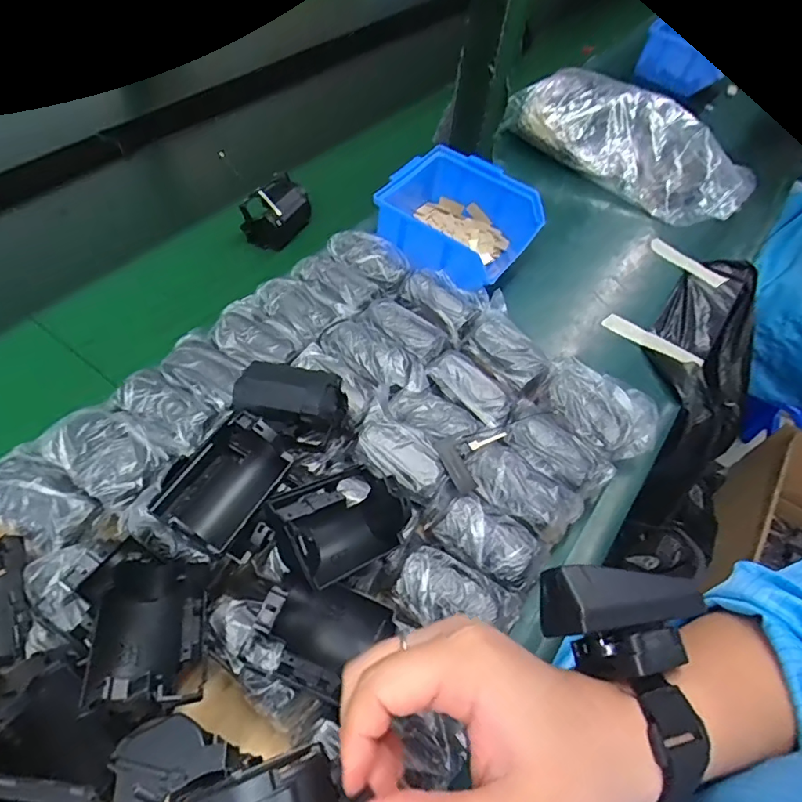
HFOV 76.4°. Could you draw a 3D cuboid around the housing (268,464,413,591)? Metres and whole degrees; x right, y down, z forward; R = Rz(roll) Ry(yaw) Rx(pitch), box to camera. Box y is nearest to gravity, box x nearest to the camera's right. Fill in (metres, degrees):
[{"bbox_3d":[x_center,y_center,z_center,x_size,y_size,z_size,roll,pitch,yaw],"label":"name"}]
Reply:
[{"bbox_3d":[-0.036,0.067,0.289,0.072,0.045,0.058,-7,51,-41],"label":"housing"}]

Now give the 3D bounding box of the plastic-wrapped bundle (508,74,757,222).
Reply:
[{"bbox_3d":[0.276,-0.309,0.610,0.124,0.086,0.296,-34,65,-24],"label":"plastic-wrapped bundle"}]

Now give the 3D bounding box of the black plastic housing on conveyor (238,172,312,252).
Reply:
[{"bbox_3d":[-0.122,-0.189,0.514,0.047,0.050,0.070,25,56,10],"label":"black plastic housing on conveyor"}]

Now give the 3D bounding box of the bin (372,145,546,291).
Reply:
[{"bbox_3d":[0.052,-0.174,0.499,0.134,0.063,0.126,34,58,16],"label":"bin"}]

